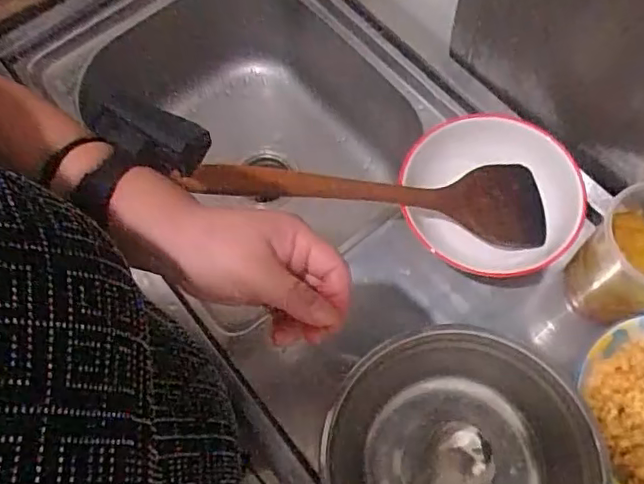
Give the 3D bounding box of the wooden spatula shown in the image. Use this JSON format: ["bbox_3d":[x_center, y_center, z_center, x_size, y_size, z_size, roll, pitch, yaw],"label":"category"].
[{"bbox_3d":[0.060,-0.049,0.584,0.352,0.025,0.084,4,66,-16],"label":"wooden spatula"}]

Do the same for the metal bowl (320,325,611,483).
[{"bbox_3d":[0.120,0.194,0.520,0.215,0.079,0.217,-1,67,3],"label":"metal bowl"}]

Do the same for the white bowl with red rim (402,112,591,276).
[{"bbox_3d":[0.172,-0.051,0.609,0.178,0.057,0.159,28,71,14],"label":"white bowl with red rim"}]

